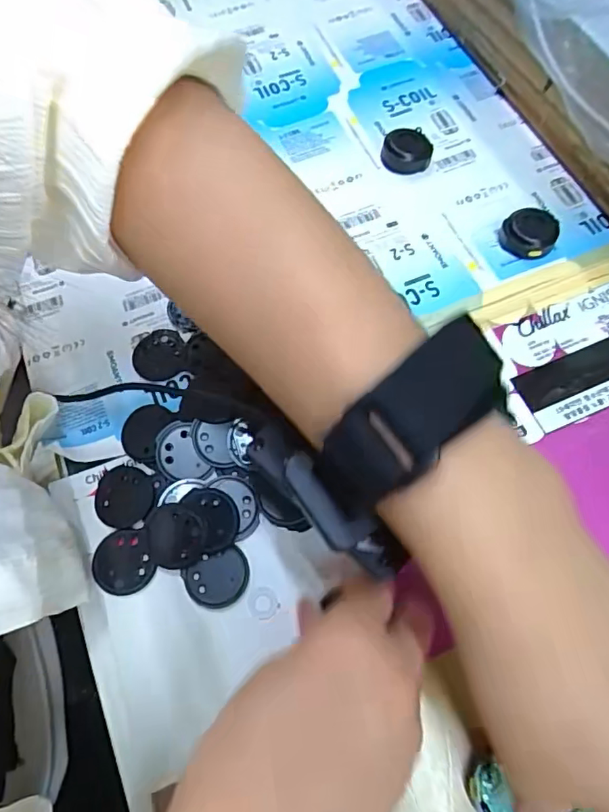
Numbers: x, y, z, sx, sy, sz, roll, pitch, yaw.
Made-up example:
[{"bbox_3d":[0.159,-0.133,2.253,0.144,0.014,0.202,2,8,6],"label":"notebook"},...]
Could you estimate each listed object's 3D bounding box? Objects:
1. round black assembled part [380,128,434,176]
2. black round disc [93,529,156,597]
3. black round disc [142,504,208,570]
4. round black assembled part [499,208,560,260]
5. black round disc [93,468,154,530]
[{"bbox_3d":[0.065,-0.162,0.338,0.031,0.013,0.025,9,68,5],"label":"round black assembled part"},{"bbox_3d":[-0.085,0.073,0.248,0.026,0.004,0.028,1,65,-2],"label":"black round disc"},{"bbox_3d":[-0.061,0.061,0.247,0.029,0.004,0.029,0,87,7],"label":"black round disc"},{"bbox_3d":[0.131,-0.101,0.309,0.030,0.012,0.027,28,71,12],"label":"round black assembled part"},{"bbox_3d":[-0.088,0.044,0.259,0.029,0.005,0.030,-1,67,1],"label":"black round disc"}]

